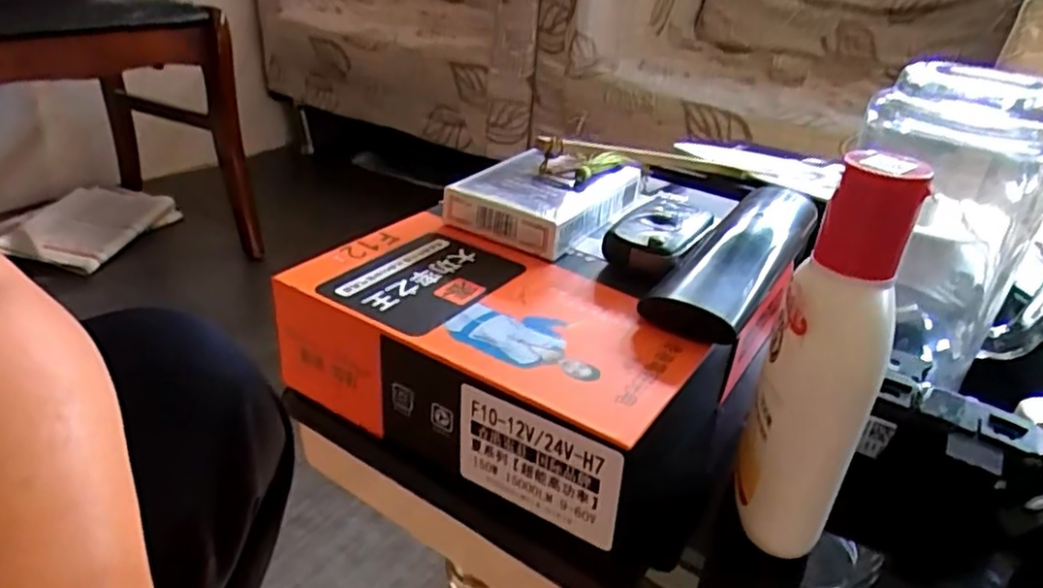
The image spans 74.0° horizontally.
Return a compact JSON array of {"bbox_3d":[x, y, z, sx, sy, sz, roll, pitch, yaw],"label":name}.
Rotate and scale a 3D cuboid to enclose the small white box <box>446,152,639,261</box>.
[{"bbox_3d":[0.013,-0.046,0.331,0.059,0.022,0.083,21,33,27],"label":"small white box"}]

